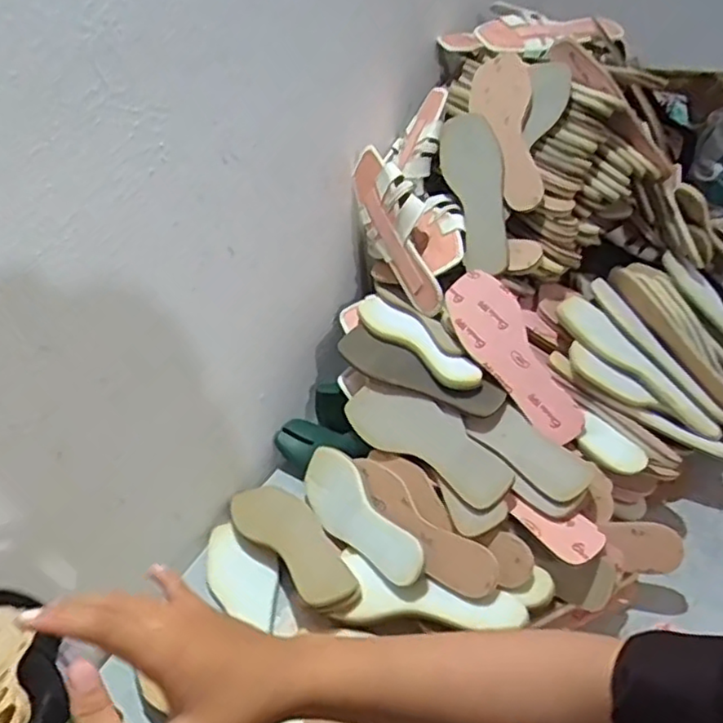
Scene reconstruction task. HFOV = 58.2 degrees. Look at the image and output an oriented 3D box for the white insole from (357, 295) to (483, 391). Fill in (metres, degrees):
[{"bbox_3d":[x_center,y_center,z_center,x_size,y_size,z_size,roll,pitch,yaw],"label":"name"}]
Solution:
[{"bbox_3d":[0.065,-0.031,0.856,0.051,0.018,0.250,-25,40,-24],"label":"white insole"}]

